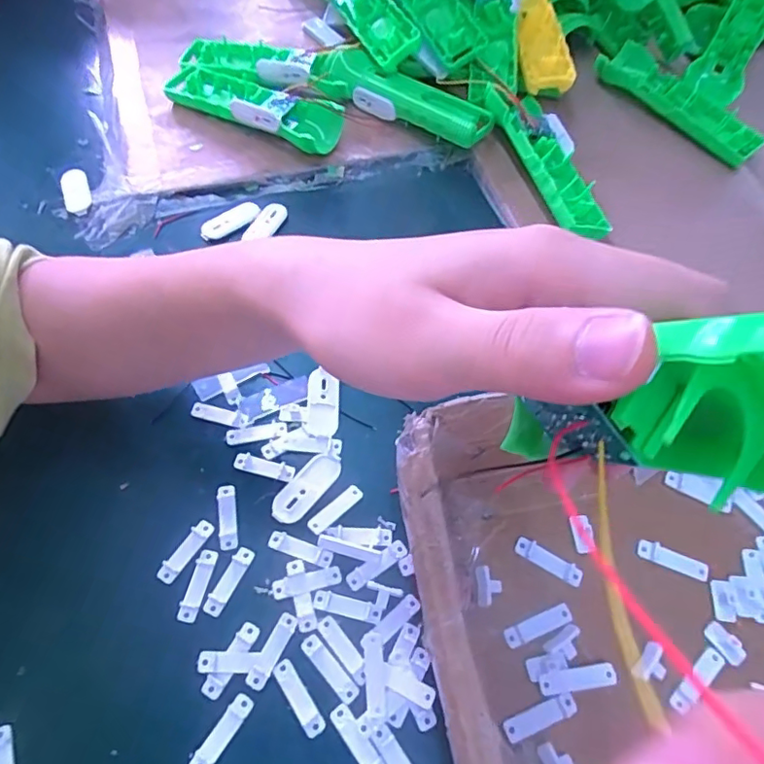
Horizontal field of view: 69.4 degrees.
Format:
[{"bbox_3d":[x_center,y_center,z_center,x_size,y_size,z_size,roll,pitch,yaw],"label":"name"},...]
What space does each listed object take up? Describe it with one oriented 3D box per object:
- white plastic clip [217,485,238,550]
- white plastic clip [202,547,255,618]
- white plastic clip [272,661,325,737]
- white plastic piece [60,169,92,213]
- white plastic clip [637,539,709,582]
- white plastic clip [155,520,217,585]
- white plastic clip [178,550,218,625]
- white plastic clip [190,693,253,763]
[{"bbox_3d":[-0.089,0.077,0.317,0.010,0.005,0.038,-9,60,-7],"label":"white plastic clip"},{"bbox_3d":[-0.083,0.108,0.299,0.010,0.004,0.037,23,61,11],"label":"white plastic clip"},{"bbox_3d":[-0.041,0.157,0.273,0.010,0.004,0.037,-30,65,-18],"label":"white plastic clip"},{"bbox_3d":[-0.247,-0.156,0.444,0.021,0.006,0.041,-19,62,-13],"label":"white plastic piece"},{"bbox_3d":[0.158,0.097,0.300,0.037,0.007,0.010,21,61,10],"label":"white plastic clip"},{"bbox_3d":[-0.109,0.094,0.306,0.011,0.004,0.037,28,62,13],"label":"white plastic clip"},{"bbox_3d":[-0.100,0.109,0.297,0.010,0.004,0.037,11,60,4],"label":"white plastic clip"},{"bbox_3d":[-0.077,0.169,0.263,0.010,0.004,0.038,31,63,15],"label":"white plastic clip"}]

